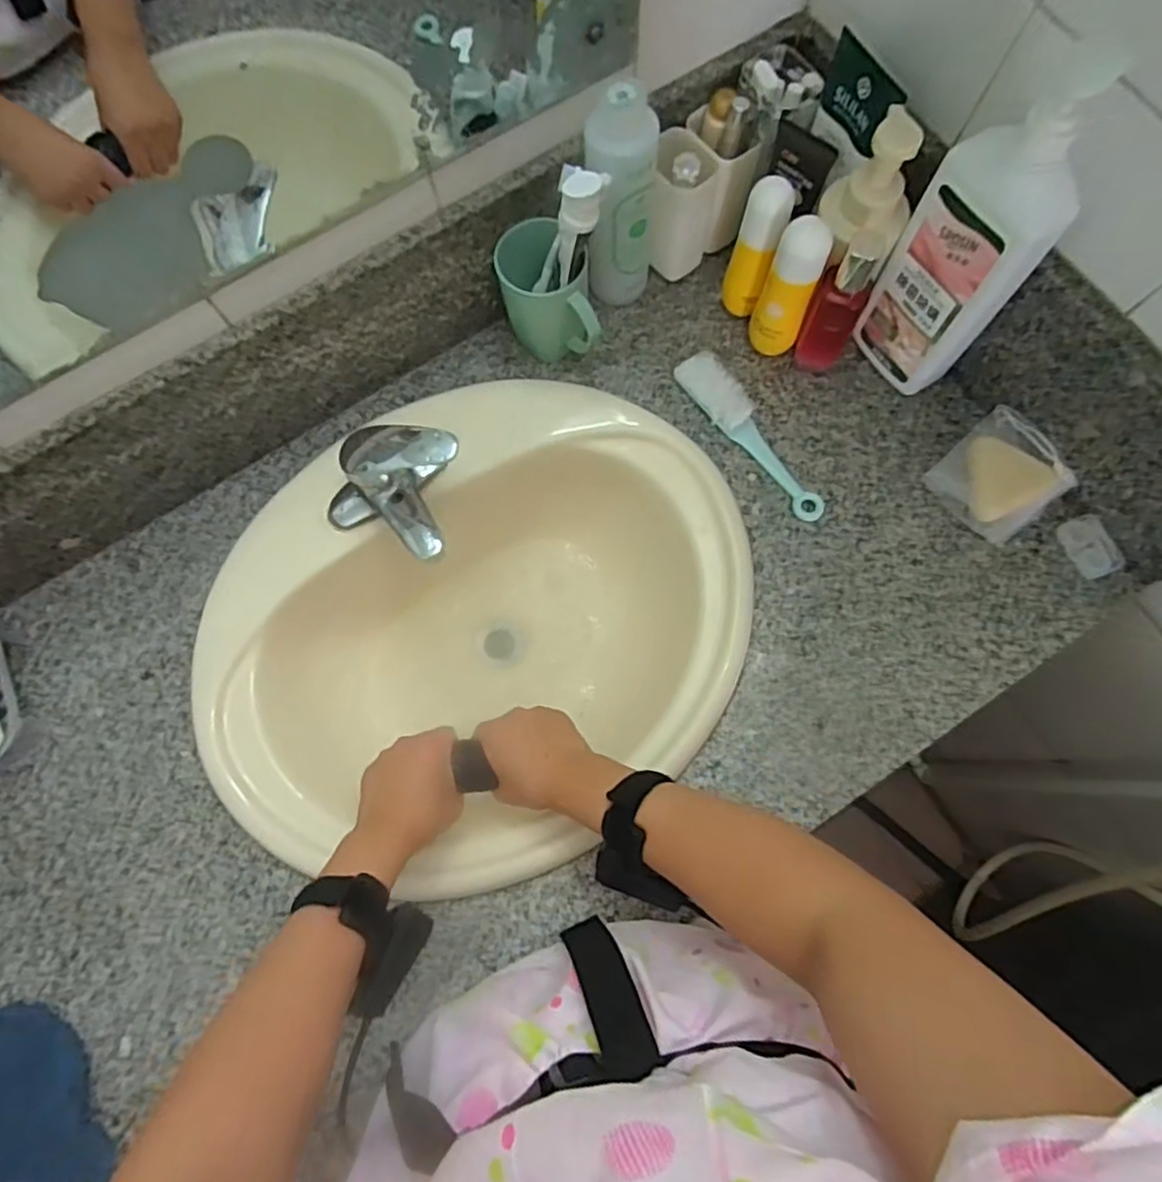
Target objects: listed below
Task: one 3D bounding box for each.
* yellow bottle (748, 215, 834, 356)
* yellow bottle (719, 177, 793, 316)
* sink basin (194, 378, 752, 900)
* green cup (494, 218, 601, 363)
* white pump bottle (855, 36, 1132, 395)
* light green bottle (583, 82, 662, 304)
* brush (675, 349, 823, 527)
[{"bbox_3d":[0.195,-0.282,0.634,0.045,0.152,0.046,0,77,2],"label":"yellow bottle"},{"bbox_3d":[0.165,-0.322,0.643,0.042,0.137,0.047,20,78,6],"label":"yellow bottle"},{"bbox_3d":[-0.103,0.033,0.682,0.505,0.196,0.434,-34,78,-6],"label":"sink basin"},{"bbox_3d":[-0.033,-0.281,0.659,0.078,0.103,0.105,-15,77,-2],"label":"green cup"},{"bbox_3d":[0.309,-0.272,0.540,0.049,0.264,0.102,-30,77,-5],"label":"white pump bottle"},{"bbox_3d":[0.036,-0.351,0.621,0.063,0.199,0.052,4,77,3],"label":"light green bottle"},{"bbox_3d":[0.171,-0.158,0.669,0.044,0.018,0.208,-36,78,-7],"label":"brush"}]

